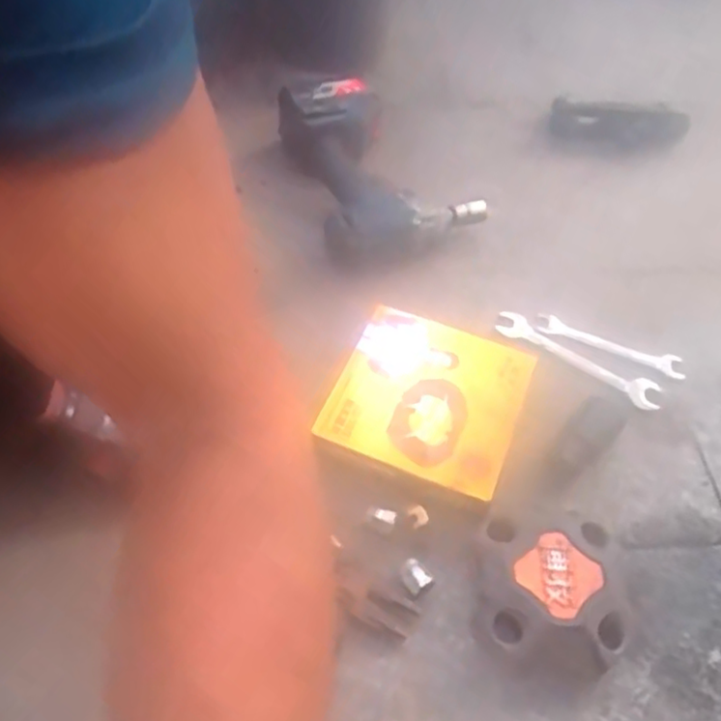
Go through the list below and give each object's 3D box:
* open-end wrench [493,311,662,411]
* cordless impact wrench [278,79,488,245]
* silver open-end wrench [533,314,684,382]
[{"bbox_3d":[0.208,-0.005,0.657,0.167,0.005,0.028,32,58,21],"label":"open-end wrench"},{"bbox_3d":[0.017,-0.225,0.775,0.166,0.068,0.252,-18,55,-15],"label":"cordless impact wrench"},{"bbox_3d":[0.246,-0.016,0.669,0.142,0.004,0.026,22,55,15],"label":"silver open-end wrench"}]

